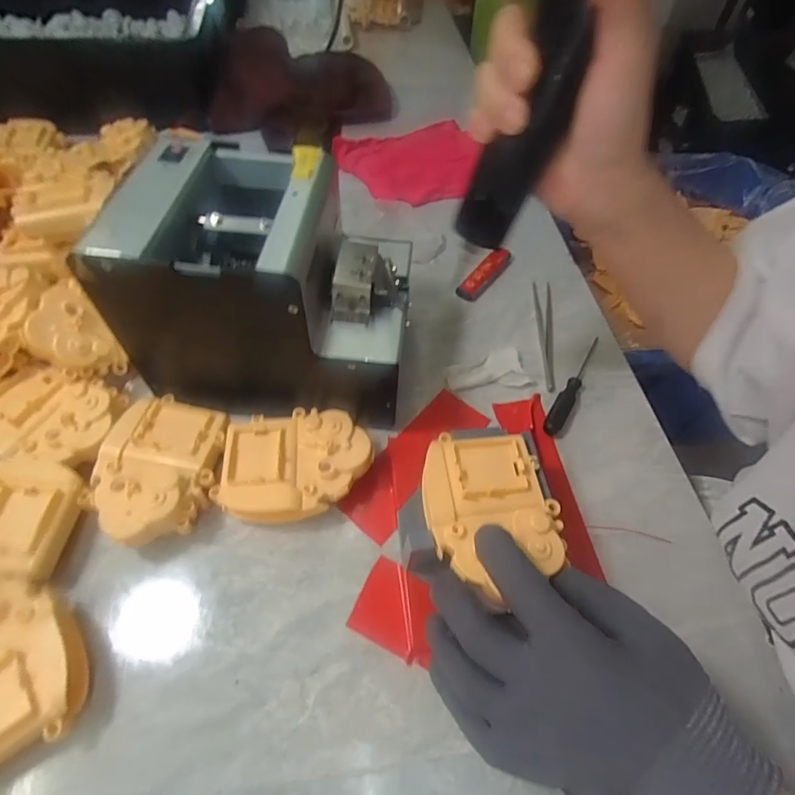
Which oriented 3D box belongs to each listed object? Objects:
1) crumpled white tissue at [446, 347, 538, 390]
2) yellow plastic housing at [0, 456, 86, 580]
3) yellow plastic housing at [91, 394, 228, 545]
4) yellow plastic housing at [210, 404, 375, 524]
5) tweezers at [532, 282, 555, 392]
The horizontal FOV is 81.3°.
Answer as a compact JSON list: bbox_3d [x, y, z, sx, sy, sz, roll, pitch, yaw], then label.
[{"bbox_3d":[0.075,-0.024,0.391,0.069,0.009,0.039,-2,56,-6],"label":"crumpled white tissue"},{"bbox_3d":[-0.250,0.070,0.280,0.097,0.018,0.071,2,56,-3],"label":"yellow plastic housing"},{"bbox_3d":[-0.160,0.049,0.312,0.073,0.037,0.098,5,56,-1],"label":"yellow plastic housing"},{"bbox_3d":[-0.068,0.048,0.316,0.099,0.038,0.080,6,56,0],"label":"yellow plastic housing"},{"bbox_3d":[0.134,-0.061,0.421,0.017,0.004,0.129,9,56,2],"label":"tweezers"}]

